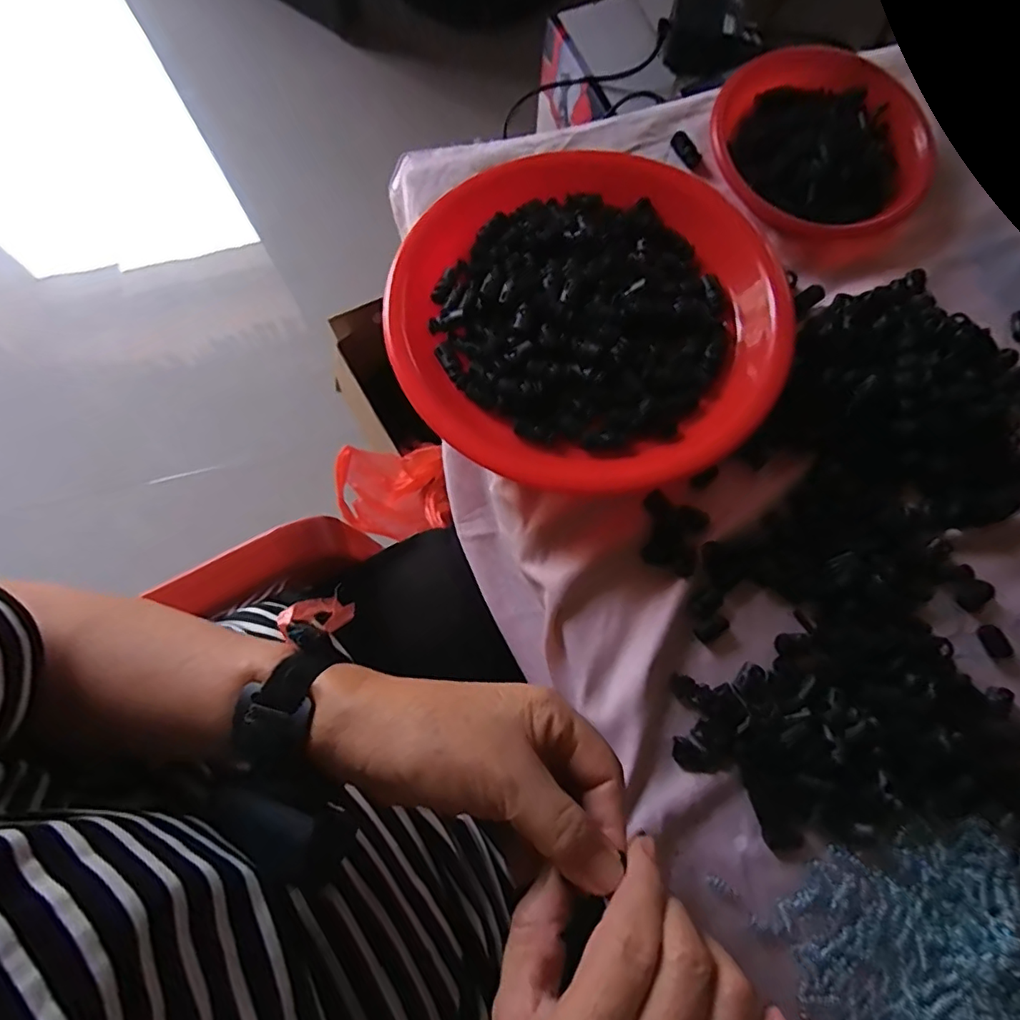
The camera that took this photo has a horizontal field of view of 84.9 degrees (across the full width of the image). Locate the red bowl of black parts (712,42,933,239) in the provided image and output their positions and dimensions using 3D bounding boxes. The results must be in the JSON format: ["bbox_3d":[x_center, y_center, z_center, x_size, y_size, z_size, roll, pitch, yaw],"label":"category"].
[{"bbox_3d":[0.230,-0.275,0.418,0.138,0.030,0.150,1,77,-2],"label":"red bowl of black parts"}]

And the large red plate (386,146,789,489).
[{"bbox_3d":[0.056,-0.139,0.379,0.249,0.040,0.269,1,77,-2],"label":"large red plate"}]

